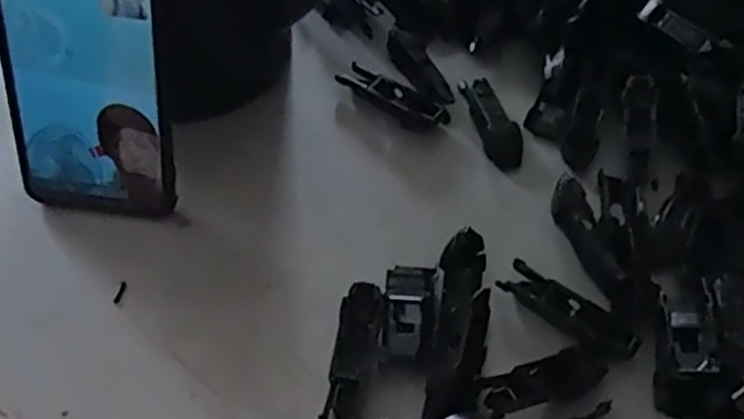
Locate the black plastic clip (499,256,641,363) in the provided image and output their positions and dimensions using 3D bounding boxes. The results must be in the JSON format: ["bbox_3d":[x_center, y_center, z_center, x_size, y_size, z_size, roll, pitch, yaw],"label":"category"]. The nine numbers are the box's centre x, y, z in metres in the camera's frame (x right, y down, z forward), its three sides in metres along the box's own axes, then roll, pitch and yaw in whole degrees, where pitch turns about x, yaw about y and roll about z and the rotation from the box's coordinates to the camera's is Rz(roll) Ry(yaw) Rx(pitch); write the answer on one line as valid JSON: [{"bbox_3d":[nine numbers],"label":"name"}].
[{"bbox_3d":[0.099,0.051,0.369,0.071,0.010,0.022,36,58,21],"label":"black plastic clip"}]

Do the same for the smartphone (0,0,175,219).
[{"bbox_3d":[-0.137,-0.068,0.347,0.075,0.163,0.009,5,34,-3],"label":"smartphone"}]

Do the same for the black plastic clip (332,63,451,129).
[{"bbox_3d":[0.013,-0.071,0.452,0.072,0.018,0.022,30,56,18],"label":"black plastic clip"}]

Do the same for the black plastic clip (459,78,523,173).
[{"bbox_3d":[0.073,-0.055,0.448,0.019,0.015,0.070,-10,54,-12],"label":"black plastic clip"}]

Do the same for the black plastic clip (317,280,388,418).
[{"bbox_3d":[-0.007,0.068,0.349,0.022,0.014,0.070,10,52,3],"label":"black plastic clip"}]

